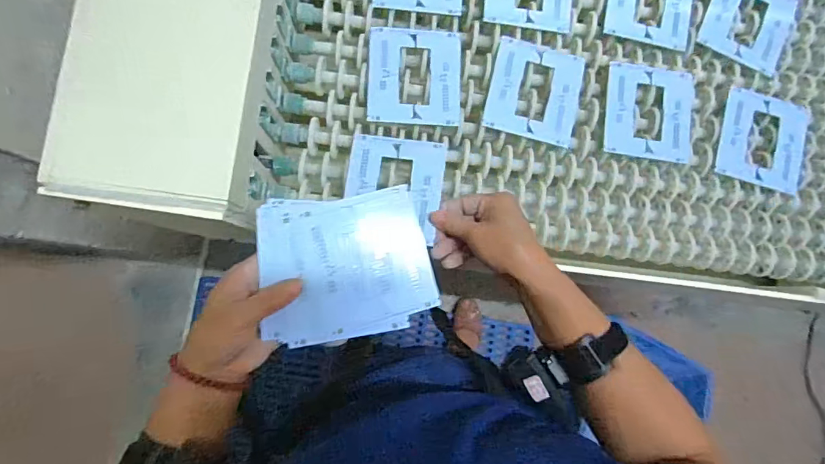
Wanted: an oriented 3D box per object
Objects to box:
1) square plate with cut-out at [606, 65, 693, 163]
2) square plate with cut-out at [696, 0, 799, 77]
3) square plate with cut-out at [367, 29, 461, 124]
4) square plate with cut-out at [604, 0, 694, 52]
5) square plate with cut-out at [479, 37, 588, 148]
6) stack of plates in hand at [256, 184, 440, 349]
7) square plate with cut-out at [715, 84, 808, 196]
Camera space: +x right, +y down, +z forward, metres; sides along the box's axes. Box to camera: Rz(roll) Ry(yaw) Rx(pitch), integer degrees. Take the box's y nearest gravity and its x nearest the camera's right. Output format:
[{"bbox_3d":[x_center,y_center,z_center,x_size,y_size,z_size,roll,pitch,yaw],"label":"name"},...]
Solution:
[{"bbox_3d":[0.277,-0.139,0.530,0.110,0.007,0.110,6,83,-7],"label":"square plate with cut-out"},{"bbox_3d":[0.412,-0.260,0.557,0.112,0.009,0.117,19,83,-4],"label":"square plate with cut-out"},{"bbox_3d":[0.003,-0.172,0.501,0.102,0.008,0.108,1,86,-6],"label":"square plate with cut-out"},{"bbox_3d":[0.287,-0.277,0.545,0.104,0.009,0.111,11,85,-5],"label":"square plate with cut-out"},{"bbox_3d":[0.140,-0.159,0.516,0.103,0.007,0.110,14,81,-4],"label":"square plate with cut-out"},{"bbox_3d":[-0.054,0.028,0.384,0.139,0.009,0.119,-7,87,-6],"label":"stack of plates in hand"},{"bbox_3d":[0.418,-0.110,0.543,0.108,0.007,0.114,16,82,-4],"label":"square plate with cut-out"}]

